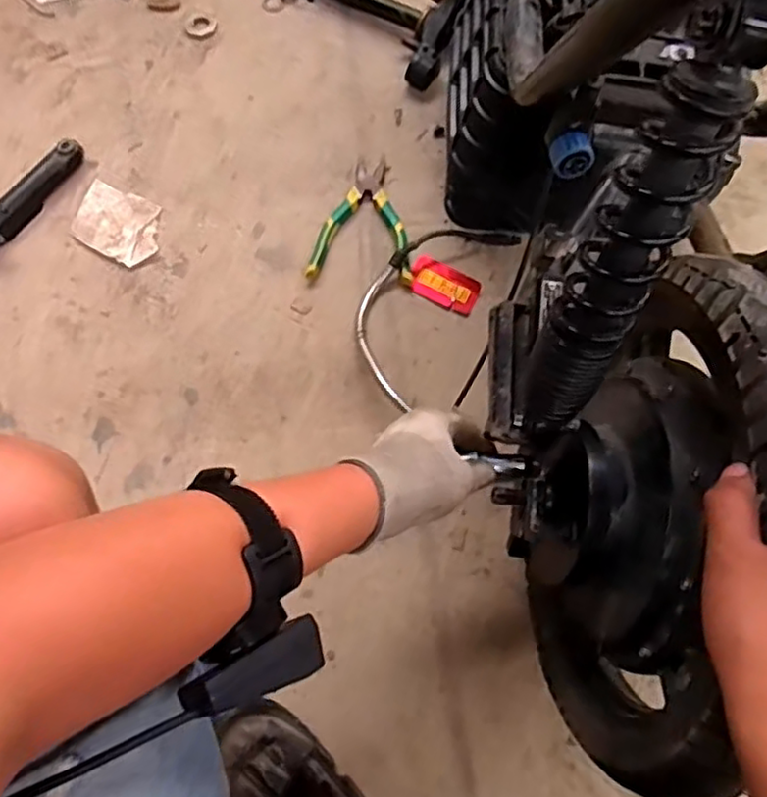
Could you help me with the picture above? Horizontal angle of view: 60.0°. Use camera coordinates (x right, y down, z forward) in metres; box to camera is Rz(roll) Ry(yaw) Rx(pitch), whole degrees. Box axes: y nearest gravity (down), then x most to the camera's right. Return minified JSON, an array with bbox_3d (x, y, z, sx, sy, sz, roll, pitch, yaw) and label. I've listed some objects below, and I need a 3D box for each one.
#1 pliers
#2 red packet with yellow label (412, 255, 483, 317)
[{"bbox_3d":[-0.024,-0.231,0.856,0.129,0.022,0.181,4,69,2],"label":"pliers"},{"bbox_3d":[0.076,-0.141,0.838,0.089,0.007,0.053,27,72,11],"label":"red packet with yellow label"}]

